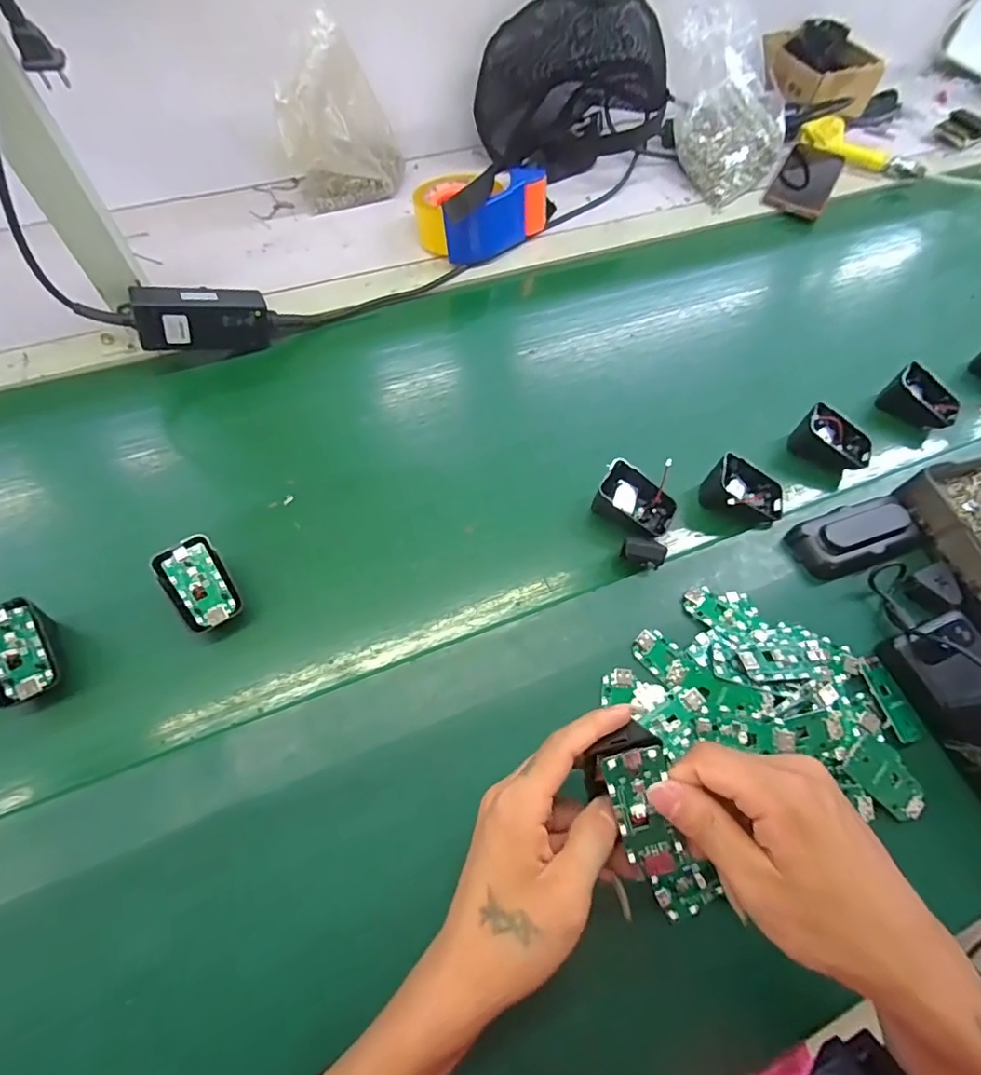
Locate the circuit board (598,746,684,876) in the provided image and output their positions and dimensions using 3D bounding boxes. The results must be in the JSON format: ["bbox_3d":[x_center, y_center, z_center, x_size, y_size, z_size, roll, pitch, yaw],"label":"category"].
[{"bbox_3d":[0.080,0.141,0.270,0.031,0.009,0.061,-16,92,0],"label":"circuit board"}]

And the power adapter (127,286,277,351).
[{"bbox_3d":[-0.282,-0.214,0.518,0.120,0.058,0.026,-14,58,-33],"label":"power adapter"}]

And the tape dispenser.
[{"bbox_3d":[-0.011,-0.404,0.633,0.163,0.077,0.105,-32,65,-21],"label":"tape dispenser"}]

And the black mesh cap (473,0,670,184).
[{"bbox_3d":[0.102,-0.613,0.705,0.239,0.182,0.142,-9,59,-9],"label":"black mesh cap"}]

